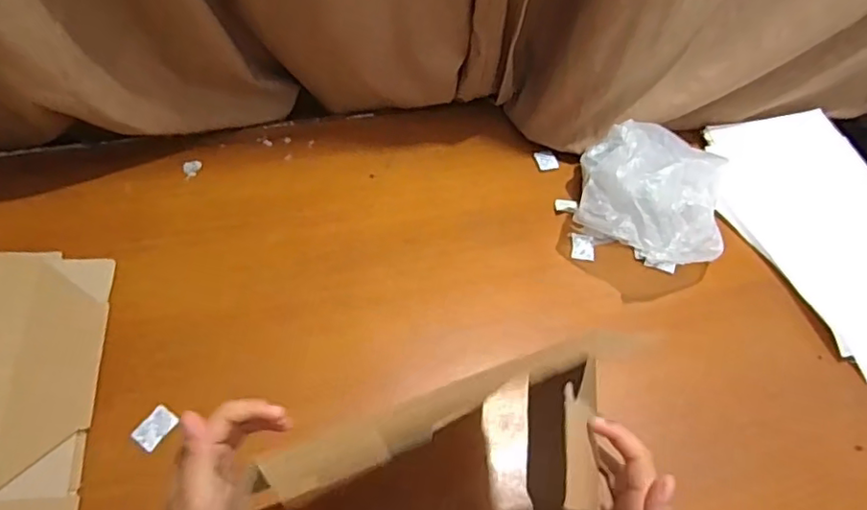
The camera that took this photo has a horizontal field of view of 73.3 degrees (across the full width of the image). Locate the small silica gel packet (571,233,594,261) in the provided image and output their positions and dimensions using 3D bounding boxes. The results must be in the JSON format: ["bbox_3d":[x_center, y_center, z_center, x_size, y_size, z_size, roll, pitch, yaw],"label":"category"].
[{"bbox_3d":[0.204,-0.011,0.794,0.031,0.006,0.039,7,56,-2],"label":"small silica gel packet"}]

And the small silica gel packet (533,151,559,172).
[{"bbox_3d":[0.168,-0.142,0.870,0.031,0.008,0.037,-6,59,-8],"label":"small silica gel packet"}]

